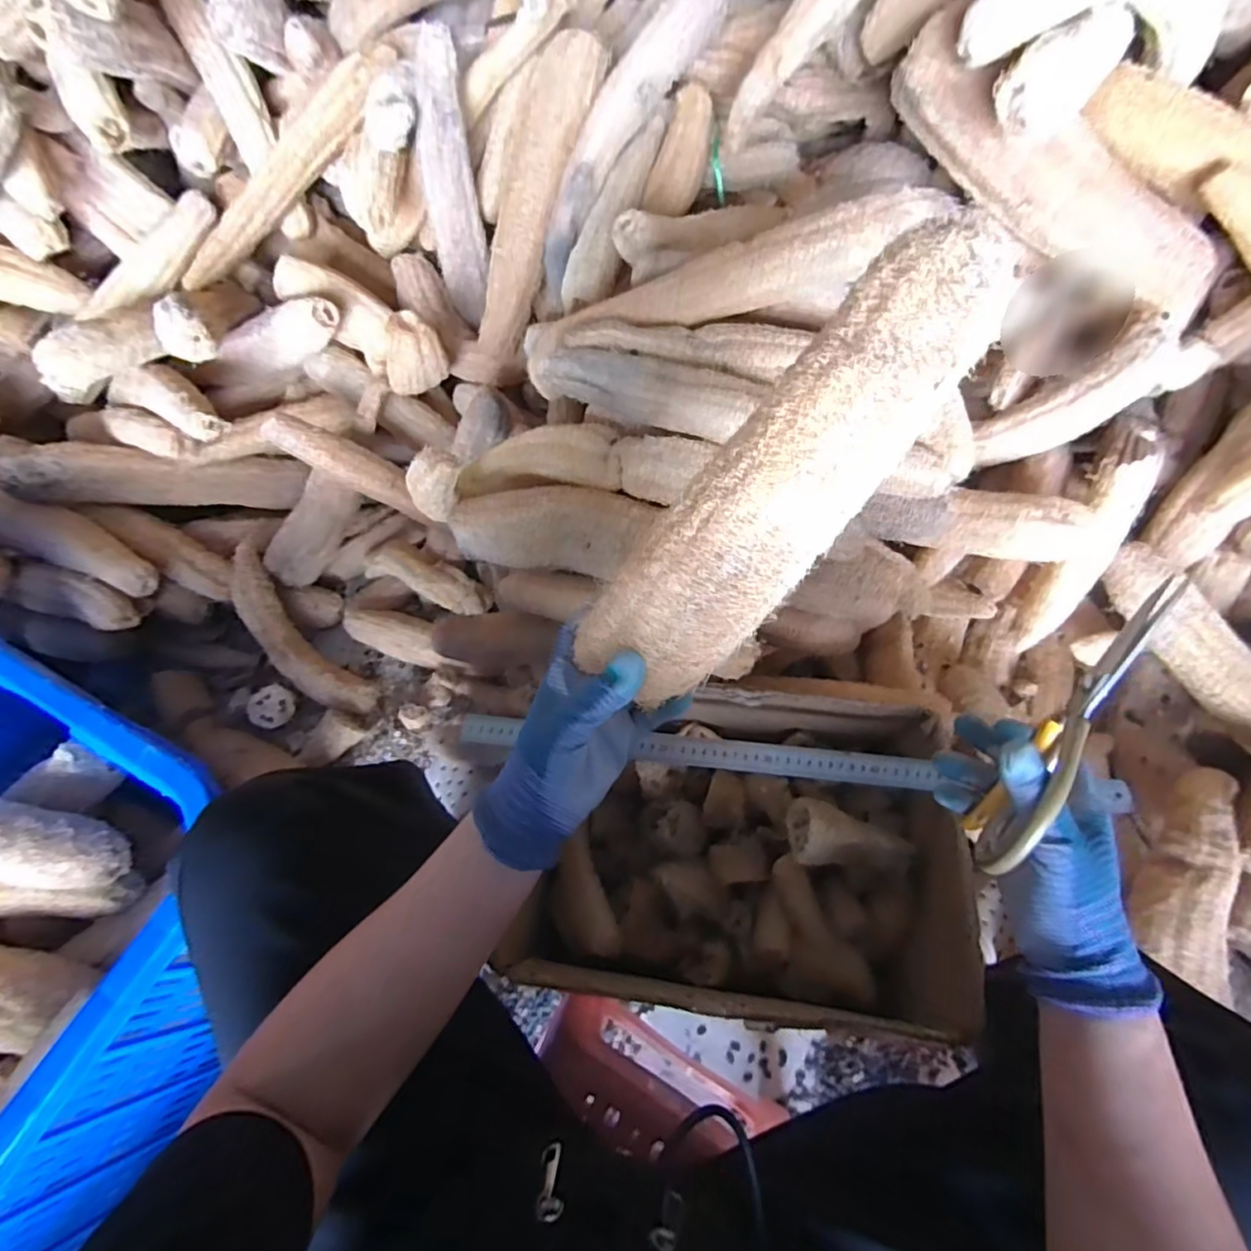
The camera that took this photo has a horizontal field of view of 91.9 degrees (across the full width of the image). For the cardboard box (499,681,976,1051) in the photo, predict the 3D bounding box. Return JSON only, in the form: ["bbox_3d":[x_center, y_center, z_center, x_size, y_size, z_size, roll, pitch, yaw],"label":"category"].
[{"bbox_3d":[0.109,0.228,0.626,0.391,0.173,0.283,5,64,6],"label":"cardboard box"}]

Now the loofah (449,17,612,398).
[{"bbox_3d":[-0.145,-0.562,0.852,0.110,0.445,0.068,31,26,17],"label":"loofah"}]

